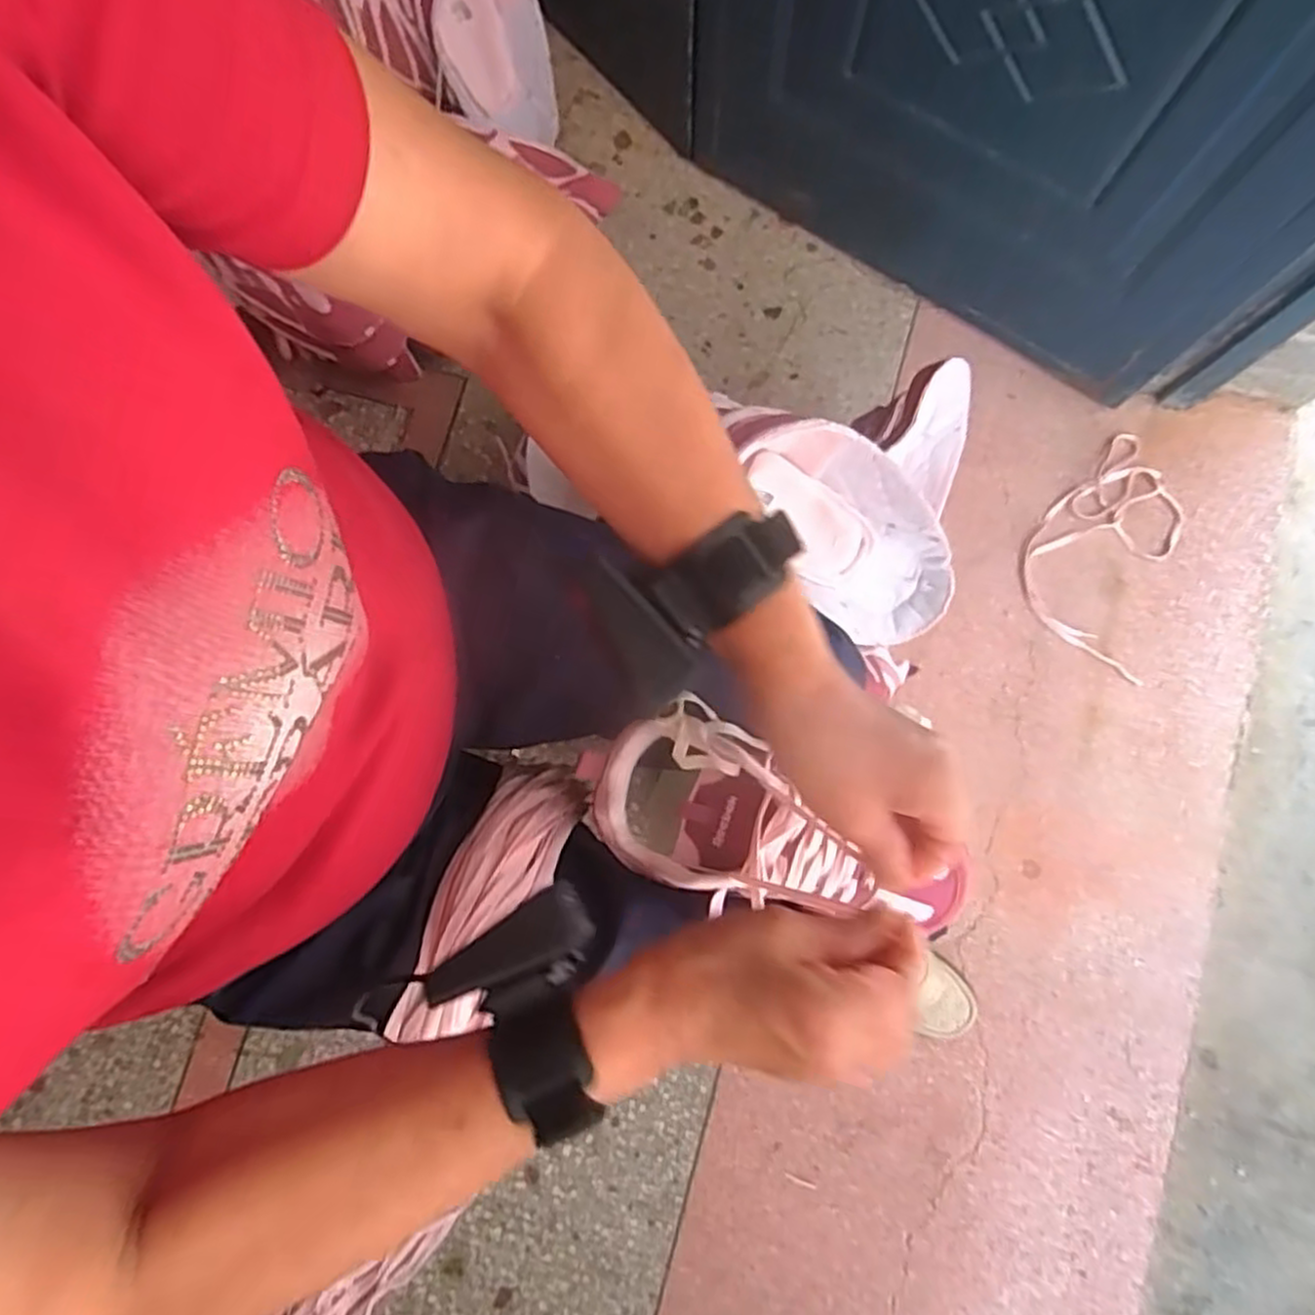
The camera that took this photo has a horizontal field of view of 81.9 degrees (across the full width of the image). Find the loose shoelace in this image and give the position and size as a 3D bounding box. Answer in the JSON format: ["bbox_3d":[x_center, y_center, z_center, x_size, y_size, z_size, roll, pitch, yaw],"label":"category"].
[{"bbox_3d":[0.543,-0.136,0.918,0.176,0.011,0.276,22,81,5],"label":"loose shoelace"}]

